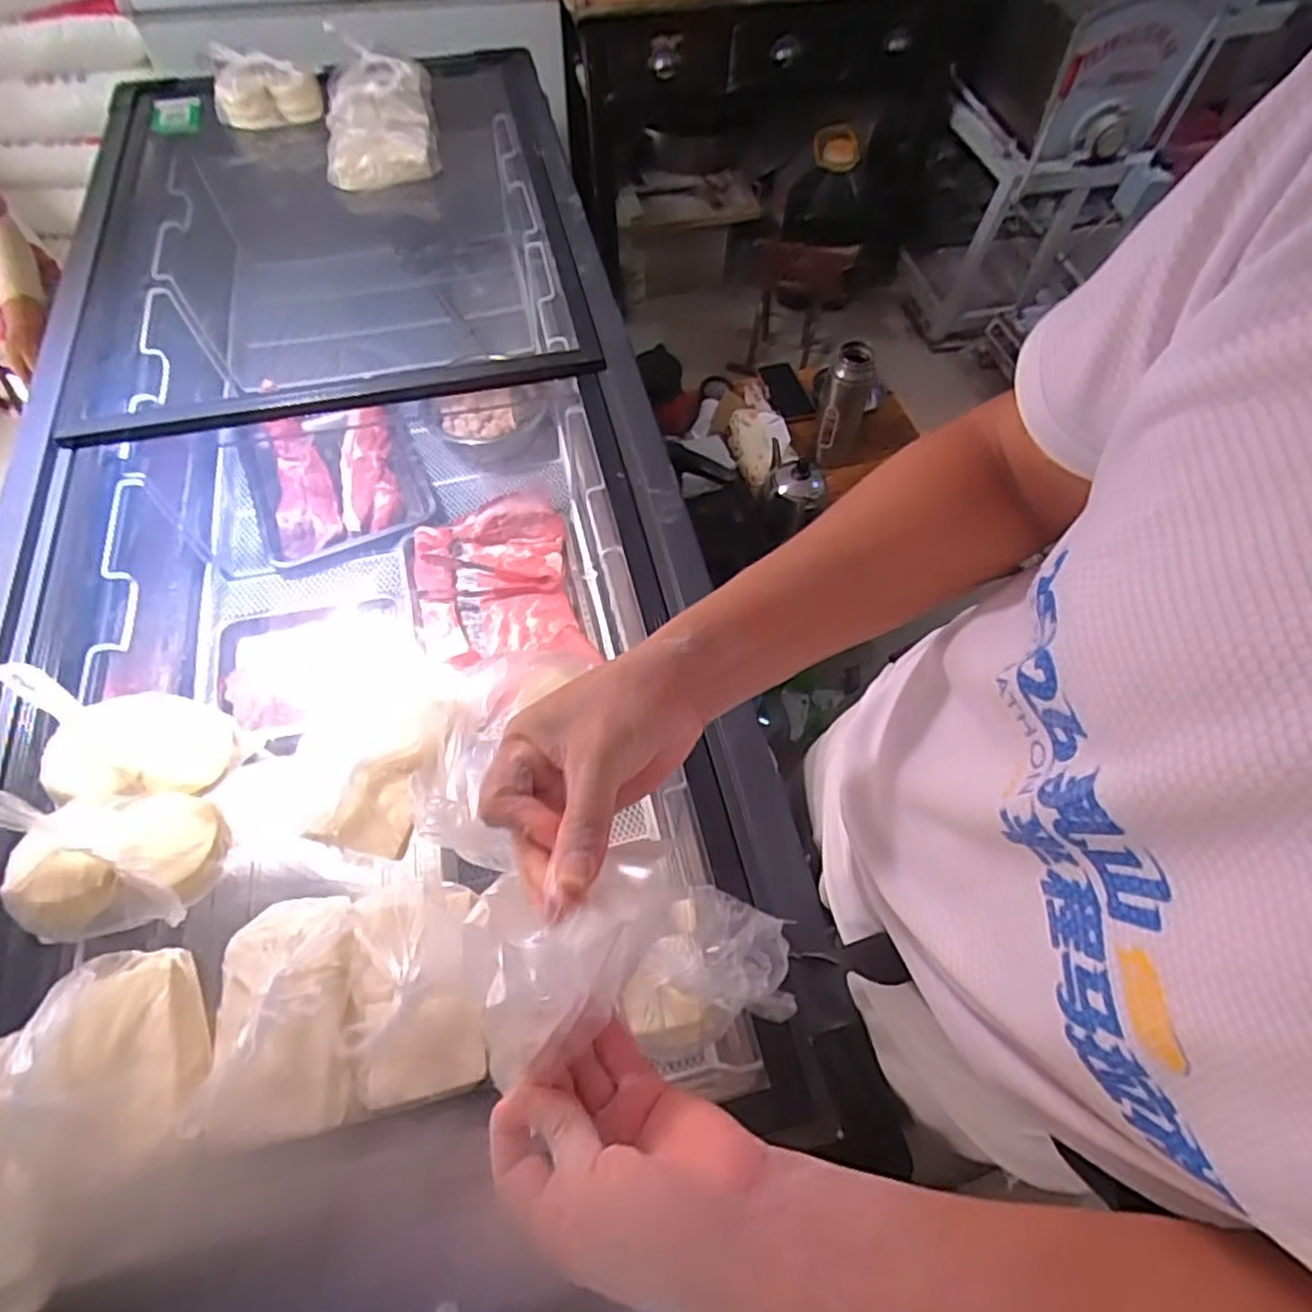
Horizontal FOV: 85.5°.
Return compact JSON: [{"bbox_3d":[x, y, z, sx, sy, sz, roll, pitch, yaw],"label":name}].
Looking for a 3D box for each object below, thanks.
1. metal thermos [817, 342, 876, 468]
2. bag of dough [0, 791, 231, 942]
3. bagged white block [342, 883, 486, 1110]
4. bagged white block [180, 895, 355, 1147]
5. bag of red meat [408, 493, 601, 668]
[{"bbox_3d":[0.339,-0.440,1.277,0.072,0.229,0.066,16,61,9],"label":"metal thermos"},{"bbox_3d":[-0.479,0.162,0.603,0.179,0.113,0.124,-5,60,-3],"label":"bag of dough"},{"bbox_3d":[-0.197,0.262,0.568,0.105,0.056,0.161,-12,61,-7],"label":"bagged white block"},{"bbox_3d":[-0.301,0.280,0.562,0.111,0.063,0.174,-8,61,-5],"label":"bagged white block"},{"bbox_3d":[-0.258,-0.107,1.153,0.252,0.078,0.309,-11,61,-7],"label":"bag of red meat"}]

